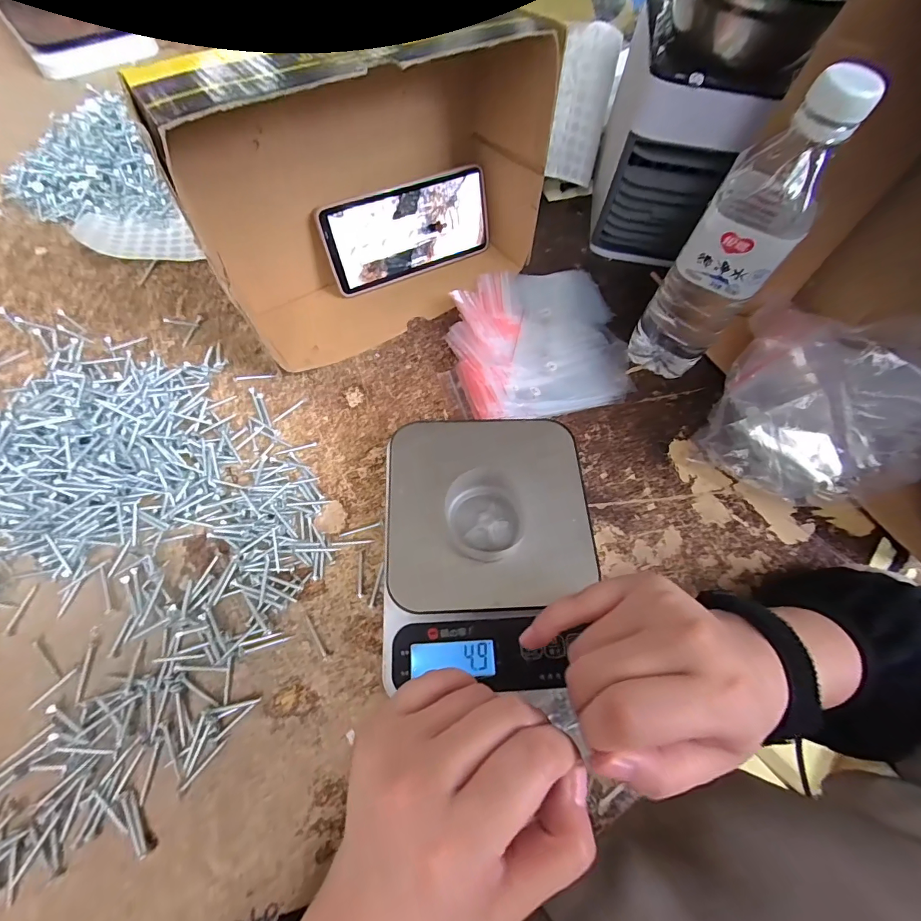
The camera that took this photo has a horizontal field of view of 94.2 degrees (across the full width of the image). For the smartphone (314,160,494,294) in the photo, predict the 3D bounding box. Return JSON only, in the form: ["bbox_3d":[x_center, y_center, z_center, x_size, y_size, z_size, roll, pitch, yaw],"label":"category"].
[{"bbox_3d":[-0.047,-0.218,0.409,0.165,0.079,0.006,-26,46,-15],"label":"smartphone"}]

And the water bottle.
[{"bbox_3d":[0.195,-0.148,0.315,0.059,0.216,0.054,36,67,14],"label":"water bottle"}]

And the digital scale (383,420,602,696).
[{"bbox_3d":[0.019,0.058,0.301,0.138,0.044,0.174,-1,64,-3],"label":"digital scale"}]

